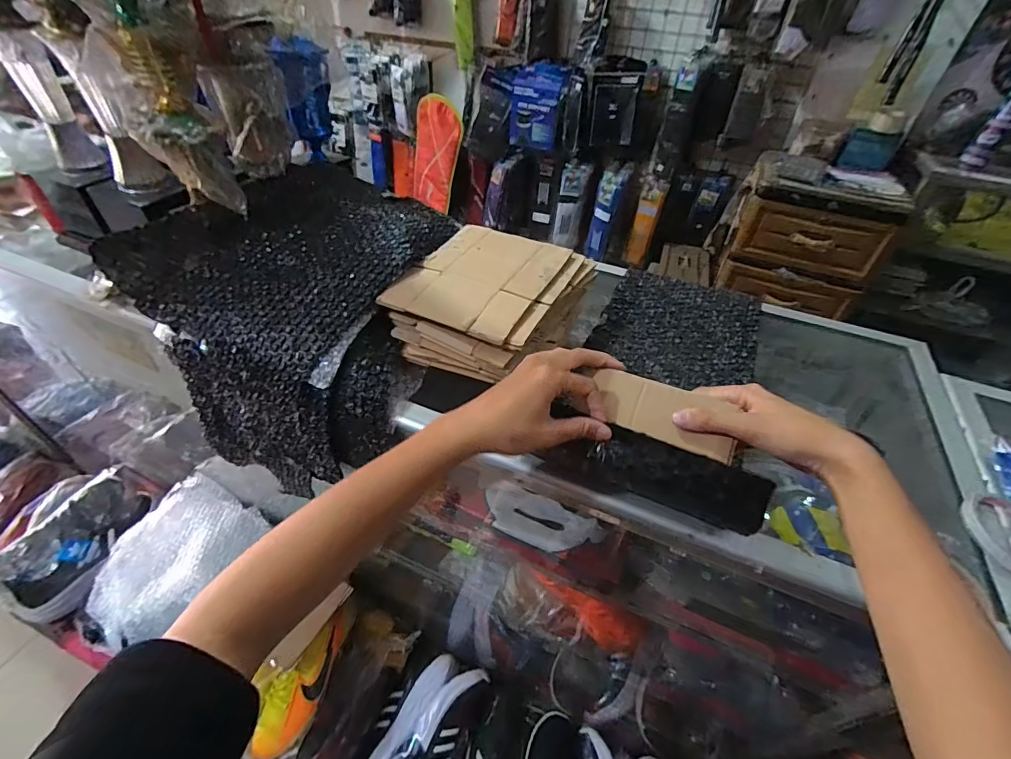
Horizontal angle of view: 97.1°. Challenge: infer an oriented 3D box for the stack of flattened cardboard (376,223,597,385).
[{"bbox_3d":[-0.015,-0.101,0.551,0.190,0.063,0.219,20,46,15],"label":"stack of flattened cardboard"}]

